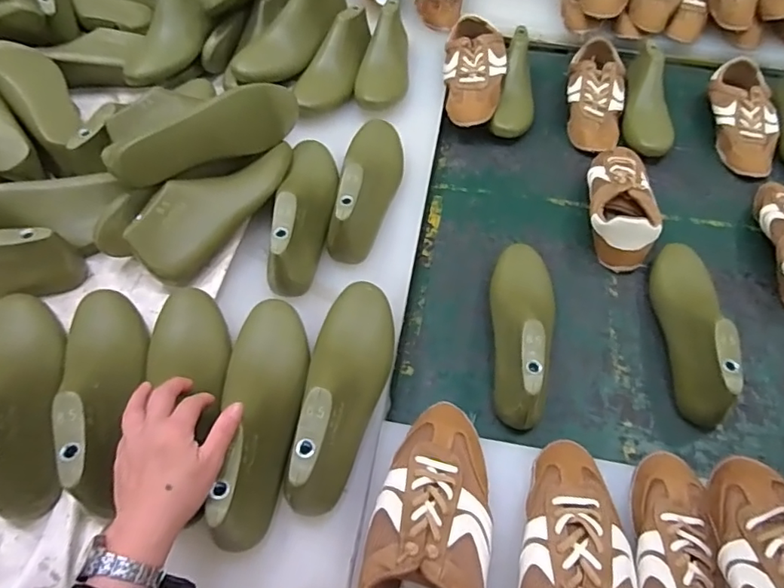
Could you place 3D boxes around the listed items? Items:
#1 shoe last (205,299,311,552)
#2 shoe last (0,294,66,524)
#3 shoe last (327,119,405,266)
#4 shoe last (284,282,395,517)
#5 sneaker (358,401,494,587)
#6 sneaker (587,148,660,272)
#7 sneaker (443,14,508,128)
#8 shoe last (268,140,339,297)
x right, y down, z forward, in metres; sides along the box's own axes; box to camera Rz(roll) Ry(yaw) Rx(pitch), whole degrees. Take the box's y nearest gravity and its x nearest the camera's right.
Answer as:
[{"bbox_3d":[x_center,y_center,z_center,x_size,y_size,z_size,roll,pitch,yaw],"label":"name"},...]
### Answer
[{"bbox_3d":[-0.130,0.112,0.532,0.076,0.086,0.254,0,49,0],"label":"shoe last"},{"bbox_3d":[-0.373,0.086,0.530,0.074,0.086,0.252,-26,59,-17],"label":"shoe last"},{"bbox_3d":[-0.030,-0.160,0.712,0.081,0.085,0.244,4,55,3],"label":"shoe last"},{"bbox_3d":[-0.045,0.086,0.533,0.077,0.082,0.243,4,55,3],"label":"shoe last"},{"bbox_3d":[0.038,0.208,0.476,0.103,0.072,0.225,14,51,10],"label":"sneaker"},{"bbox_3d":[0.336,-0.142,0.778,0.089,0.071,0.217,9,55,7],"label":"sneaker"},{"bbox_3d":[0.142,-0.388,0.915,0.102,0.066,0.222,7,55,5],"label":"sneaker"},{"bbox_3d":[-0.113,-0.122,0.679,0.065,0.084,0.253,4,55,3],"label":"shoe last"}]

